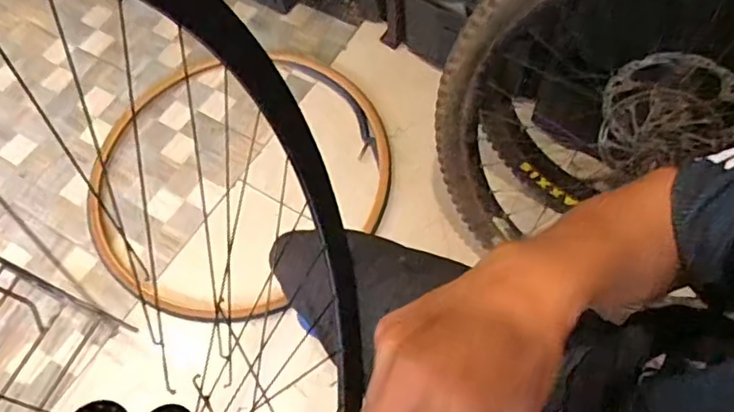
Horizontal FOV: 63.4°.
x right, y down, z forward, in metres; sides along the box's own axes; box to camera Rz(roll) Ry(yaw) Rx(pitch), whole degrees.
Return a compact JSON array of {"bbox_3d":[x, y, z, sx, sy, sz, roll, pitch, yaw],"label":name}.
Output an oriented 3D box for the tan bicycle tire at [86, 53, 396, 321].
[{"bbox_3d":[-0.283,-0.081,1.308,0.612,0.088,0.680,42,75,9],"label":"tan bicycle tire"}]

